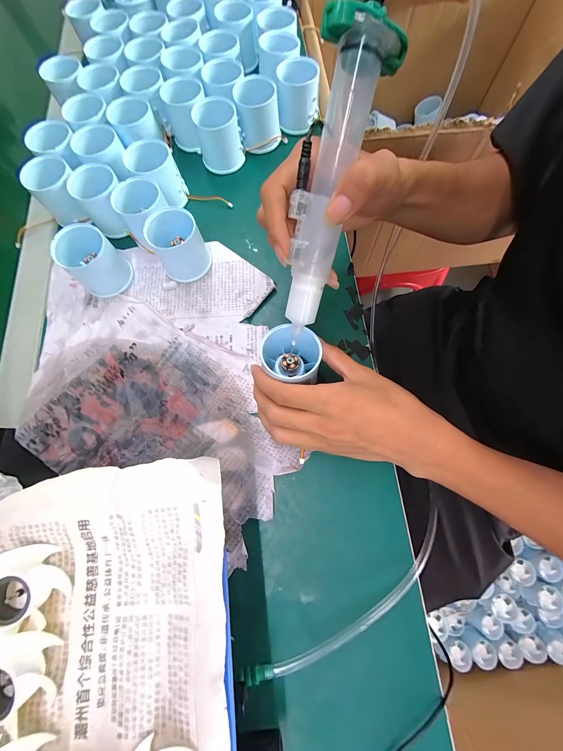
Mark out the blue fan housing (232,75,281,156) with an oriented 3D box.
[{"bbox_3d":[-0.028,-0.324,0.342,0.054,0.054,0.056,-13,73,-2],"label":"blue fan housing"}]

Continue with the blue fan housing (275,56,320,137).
[{"bbox_3d":[0.021,-0.354,0.346,0.052,0.052,0.061,-3,73,1],"label":"blue fan housing"}]

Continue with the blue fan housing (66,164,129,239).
[{"bbox_3d":[-0.201,-0.197,0.312,0.048,0.050,0.059,-31,75,-8],"label":"blue fan housing"}]

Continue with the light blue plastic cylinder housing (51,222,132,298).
[{"bbox_3d":[-0.197,-0.118,0.289,0.047,0.053,0.051,0,73,1],"label":"light blue plastic cylinder housing"}]

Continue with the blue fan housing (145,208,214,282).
[{"bbox_3d":[-0.108,-0.139,0.292,0.054,0.053,0.049,-29,75,-7],"label":"blue fan housing"}]

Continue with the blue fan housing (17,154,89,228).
[{"bbox_3d":[-0.250,-0.207,0.314,0.052,0.052,0.054,-32,75,-8],"label":"blue fan housing"}]

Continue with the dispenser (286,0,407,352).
[{"bbox_3d":[0.030,-0.116,0.183,0.038,0.036,0.180,17,115,6],"label":"dispenser"}]

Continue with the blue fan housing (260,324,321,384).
[{"bbox_3d":[0.009,-0.017,0.248,0.049,0.045,0.056,4,73,3],"label":"blue fan housing"}]

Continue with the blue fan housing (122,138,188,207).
[{"bbox_3d":[-0.144,-0.230,0.319,0.055,0.051,0.054,26,76,9],"label":"blue fan housing"}]

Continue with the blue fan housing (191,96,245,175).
[{"bbox_3d":[-0.076,-0.289,0.334,0.050,0.053,0.051,-15,73,-3],"label":"blue fan housing"}]

